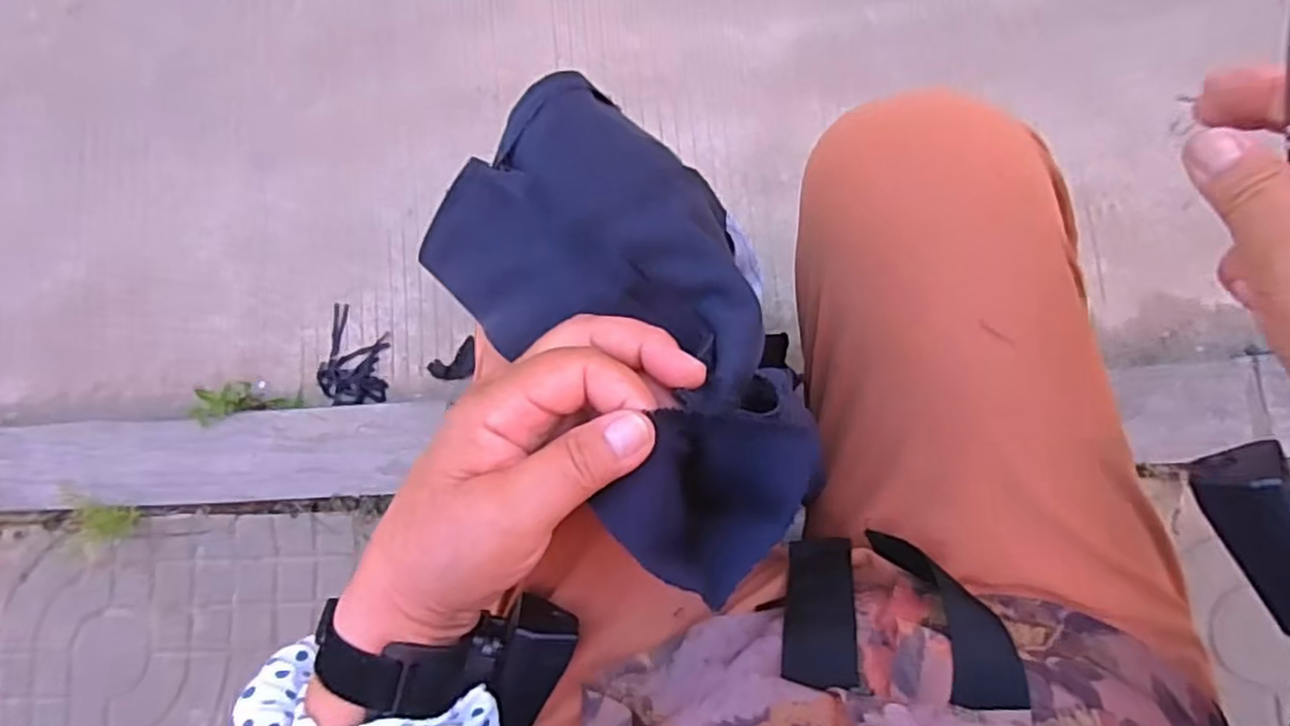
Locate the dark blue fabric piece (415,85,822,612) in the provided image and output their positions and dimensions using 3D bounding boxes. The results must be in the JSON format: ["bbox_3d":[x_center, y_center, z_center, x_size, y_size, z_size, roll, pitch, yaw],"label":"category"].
[{"bbox_3d":[-0.015,-0.021,0.318,0.126,0.037,0.238,-29,68,2],"label":"dark blue fabric piece"}]

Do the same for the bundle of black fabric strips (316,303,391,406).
[{"bbox_3d":[-0.383,-0.011,0.962,0.094,0.012,0.132,-1,83,6],"label":"bundle of black fabric strips"}]

